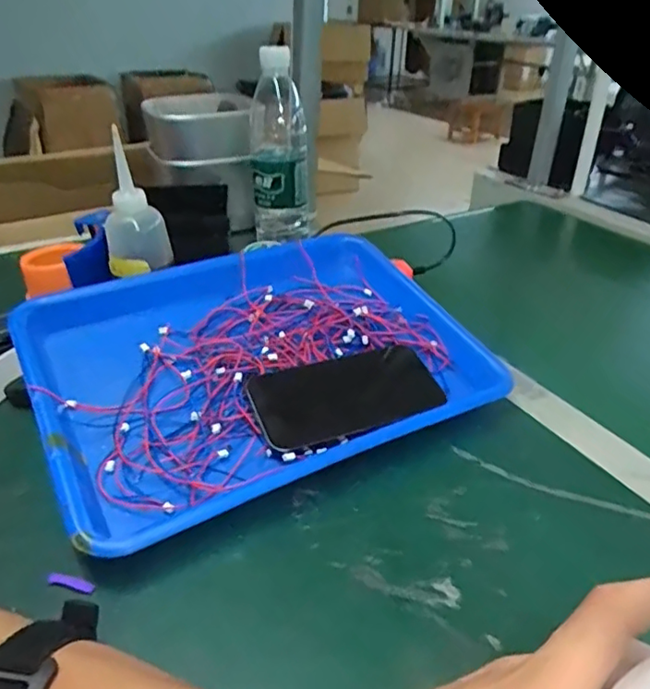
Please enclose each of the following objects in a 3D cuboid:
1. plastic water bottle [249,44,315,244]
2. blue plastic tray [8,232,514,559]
[{"bbox_3d":[-0.048,-0.223,0.676,0.072,0.199,0.077,-3,32,-8],"label":"plastic water bottle"},{"bbox_3d":[-0.048,0.007,0.468,0.341,0.050,0.251,-19,40,-25],"label":"blue plastic tray"}]

